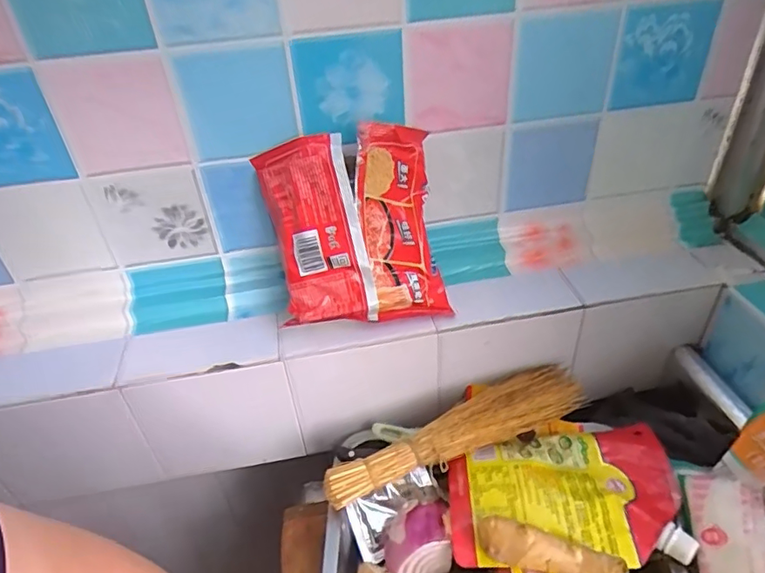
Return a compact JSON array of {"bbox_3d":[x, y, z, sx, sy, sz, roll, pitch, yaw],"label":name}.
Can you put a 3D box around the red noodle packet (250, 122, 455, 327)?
[{"bbox_3d":[-0.025,-0.052,0.503,0.158,0.182,0.051,-10,8,-9],"label":"red noodle packet"}]

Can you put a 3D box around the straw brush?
[{"bbox_3d":[0.072,0.139,0.512,0.263,0.032,0.059,-18,39,-16],"label":"straw brush"}]

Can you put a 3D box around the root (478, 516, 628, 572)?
[{"bbox_3d":[0.130,0.210,0.416,0.108,0.030,0.026,10,40,18],"label":"root"}]

